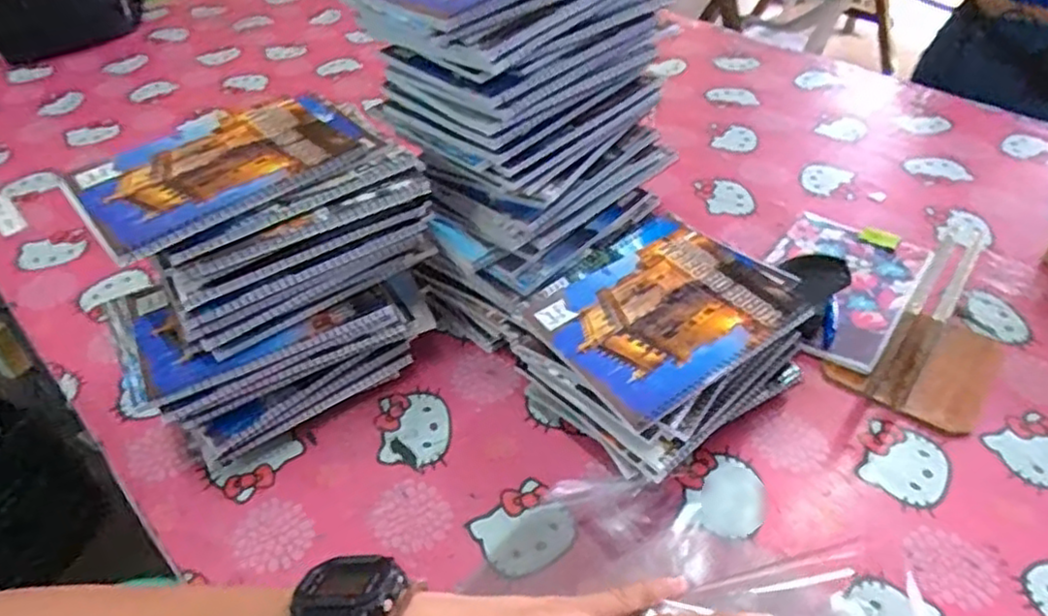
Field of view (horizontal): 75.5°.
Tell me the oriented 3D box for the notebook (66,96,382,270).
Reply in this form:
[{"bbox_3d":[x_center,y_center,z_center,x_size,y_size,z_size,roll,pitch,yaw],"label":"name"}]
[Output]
[{"bbox_3d":[-0.234,-0.115,0.547,0.226,0.022,0.146,-33,51,-27],"label":"notebook"}]

